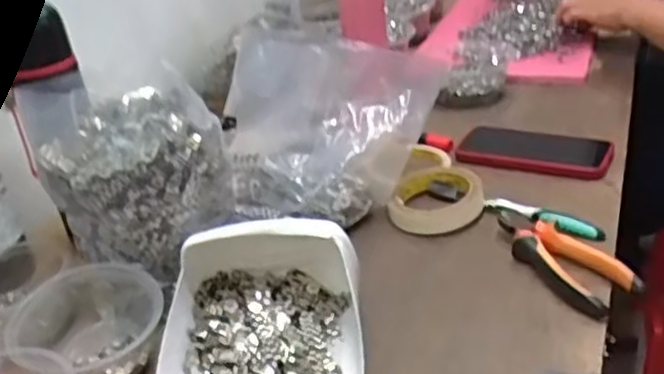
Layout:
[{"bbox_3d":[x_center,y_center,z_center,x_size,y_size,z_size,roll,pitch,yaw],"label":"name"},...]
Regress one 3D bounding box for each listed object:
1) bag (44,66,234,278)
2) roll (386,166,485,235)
[{"bbox_3d":[-0.167,-0.006,0.618,0.125,0.125,0.131,15,36,36],"label":"bag"},{"bbox_3d":[0.108,0.009,0.731,0.093,0.036,0.095,-6,28,5],"label":"roll"}]

